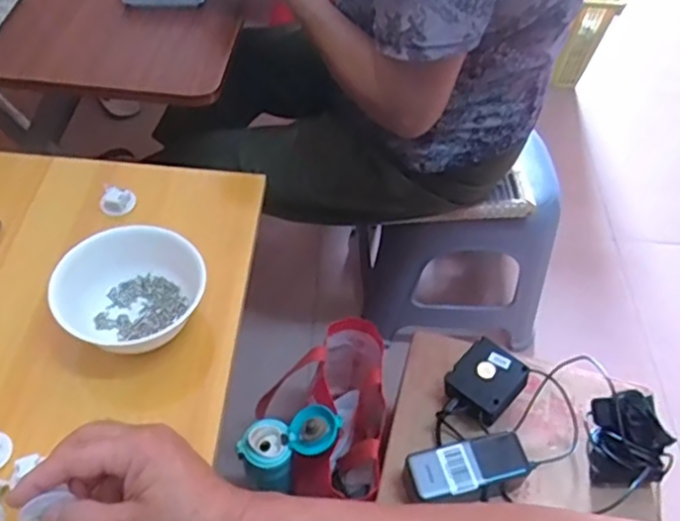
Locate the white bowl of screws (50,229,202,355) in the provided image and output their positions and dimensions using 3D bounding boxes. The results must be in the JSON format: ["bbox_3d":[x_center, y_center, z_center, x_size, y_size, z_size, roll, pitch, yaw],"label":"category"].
[{"bbox_3d":[-0.173,0.023,0.539,0.097,0.048,0.105,3,49,-3],"label":"white bowl of screws"}]

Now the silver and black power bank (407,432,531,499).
[{"bbox_3d":[0.140,0.225,0.727,0.131,0.027,0.053,-9,51,-13],"label":"silver and black power bank"}]

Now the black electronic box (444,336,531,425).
[{"bbox_3d":[0.177,0.146,0.803,0.077,0.036,0.080,36,71,29],"label":"black electronic box"}]

